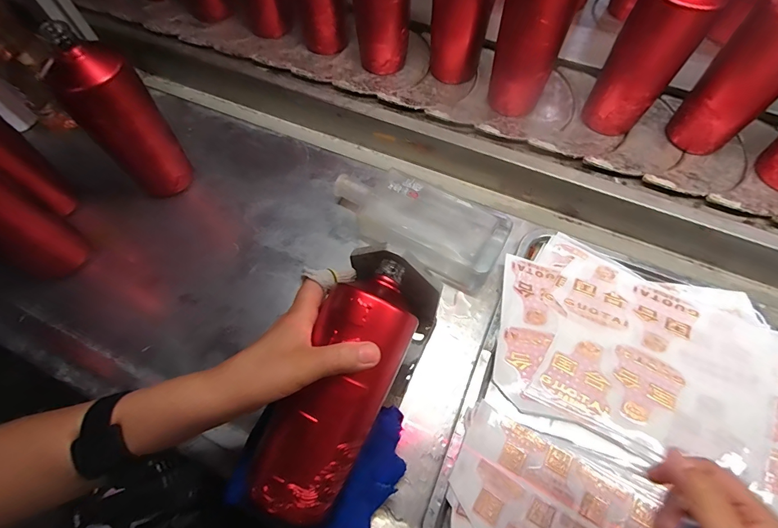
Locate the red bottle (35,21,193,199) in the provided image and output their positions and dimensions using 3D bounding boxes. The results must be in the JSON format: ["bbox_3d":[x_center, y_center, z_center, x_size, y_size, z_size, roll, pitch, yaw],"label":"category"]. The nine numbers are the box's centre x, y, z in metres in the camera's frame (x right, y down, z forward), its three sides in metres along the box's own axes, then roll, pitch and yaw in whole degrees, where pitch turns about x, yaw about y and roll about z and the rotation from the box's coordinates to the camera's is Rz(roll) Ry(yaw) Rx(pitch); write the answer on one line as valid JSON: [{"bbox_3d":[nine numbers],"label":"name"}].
[{"bbox_3d":[-0.316,-0.168,0.469,0.083,0.208,0.091,-39,69,-16],"label":"red bottle"}]

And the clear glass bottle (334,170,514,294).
[{"bbox_3d":[0.030,-0.055,0.486,0.230,0.043,0.099,26,67,14],"label":"clear glass bottle"}]

